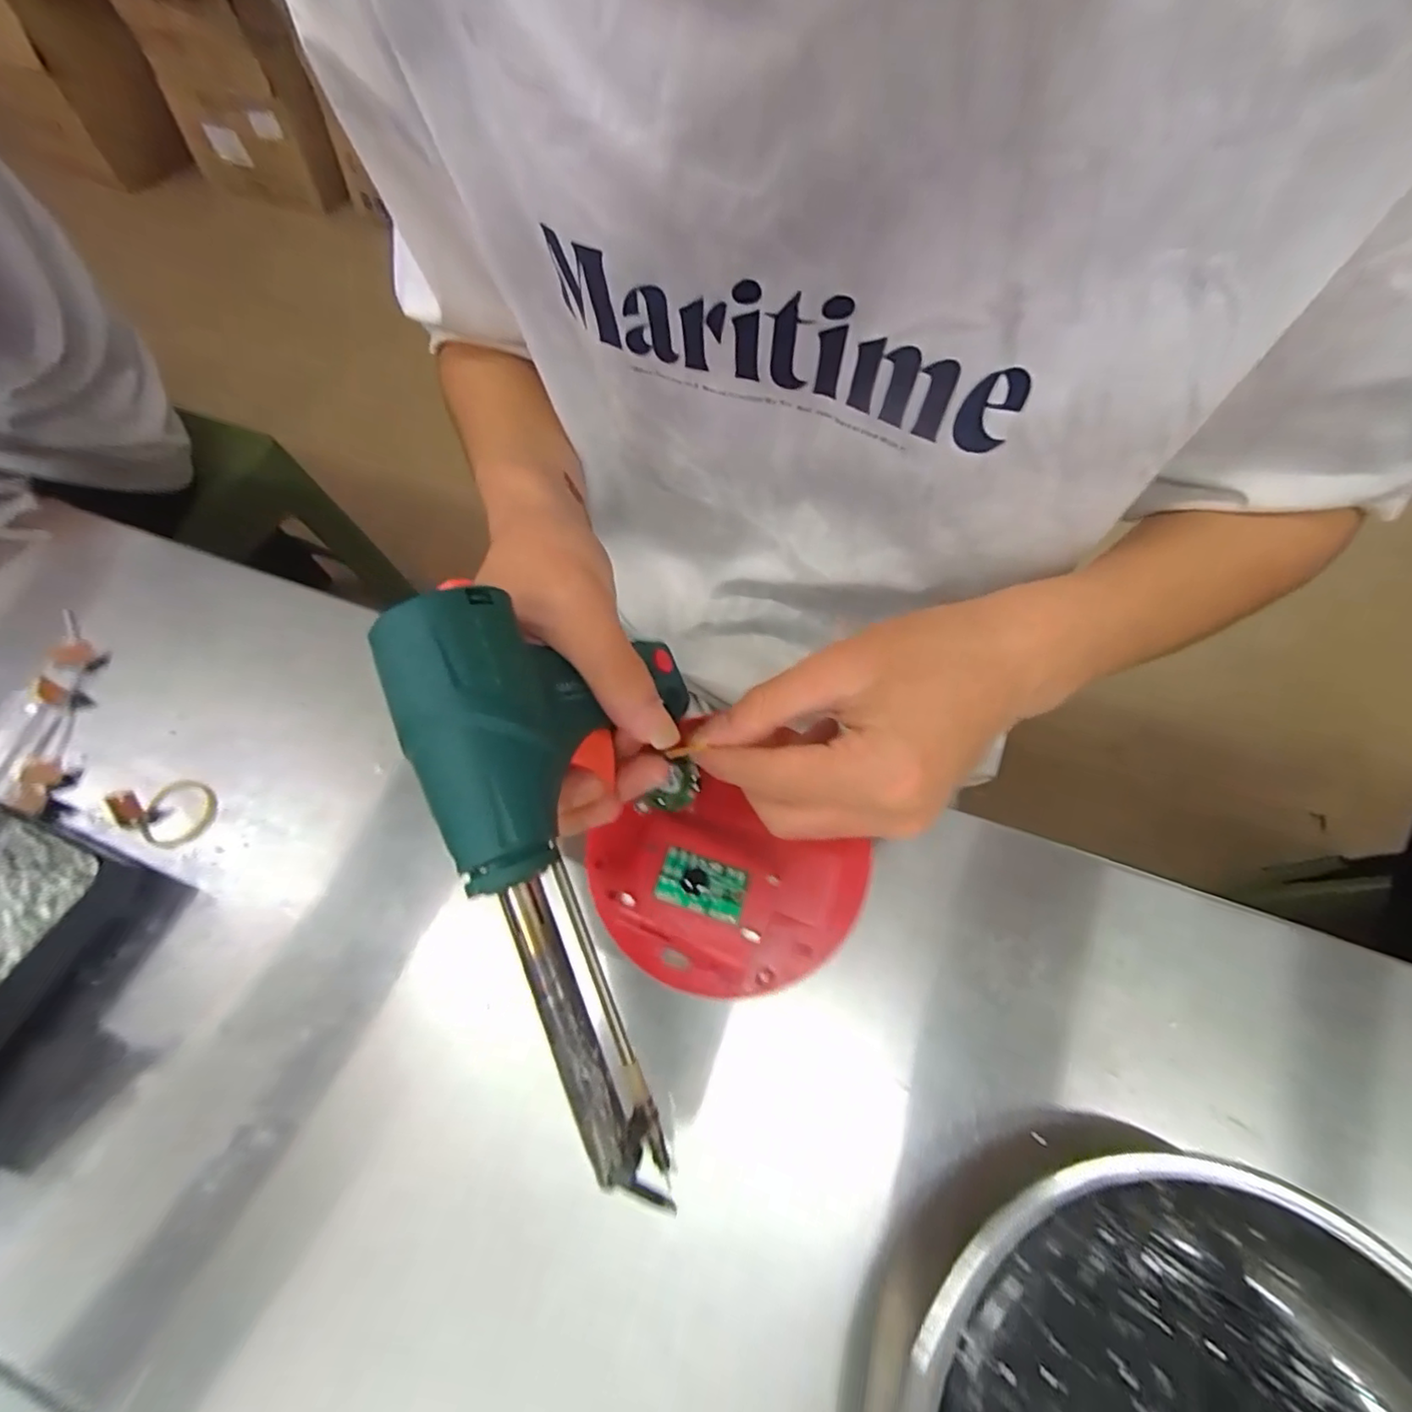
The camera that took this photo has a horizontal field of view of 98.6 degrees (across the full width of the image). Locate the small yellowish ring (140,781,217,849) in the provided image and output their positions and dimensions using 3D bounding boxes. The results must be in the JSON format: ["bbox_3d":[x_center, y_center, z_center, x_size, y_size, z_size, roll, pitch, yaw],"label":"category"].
[{"bbox_3d":[-0.245,0.050,0.282,0.031,0.004,0.031,0,62,0],"label":"small yellowish ring"}]

